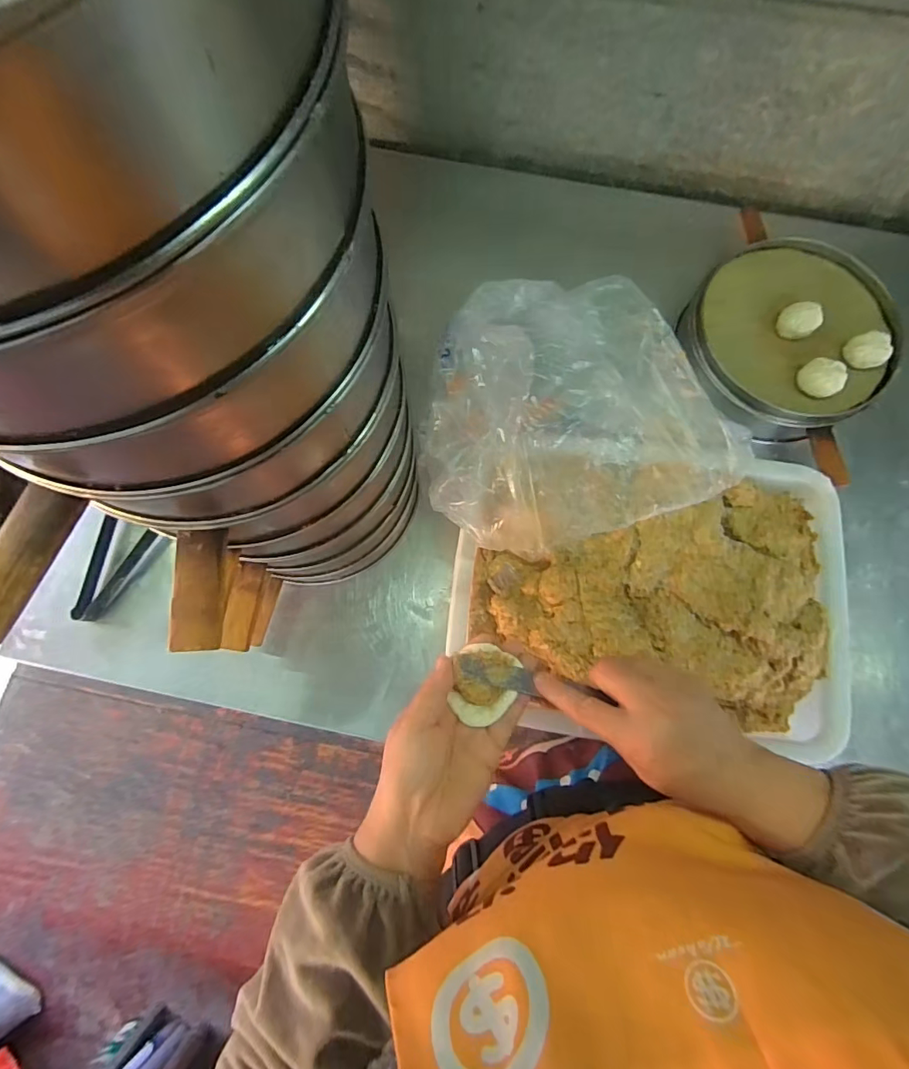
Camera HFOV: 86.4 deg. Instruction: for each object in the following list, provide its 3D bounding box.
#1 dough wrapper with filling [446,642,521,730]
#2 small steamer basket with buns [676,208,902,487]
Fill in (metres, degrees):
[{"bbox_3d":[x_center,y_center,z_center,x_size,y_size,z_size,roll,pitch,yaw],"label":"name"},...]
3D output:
[{"bbox_3d":[0.021,0.112,0.364,0.048,0.015,0.055,19,77,5],"label":"dough wrapper with filling"},{"bbox_3d":[0.415,-0.239,0.600,0.306,0.079,0.236,41,80,10],"label":"small steamer basket with buns"}]

